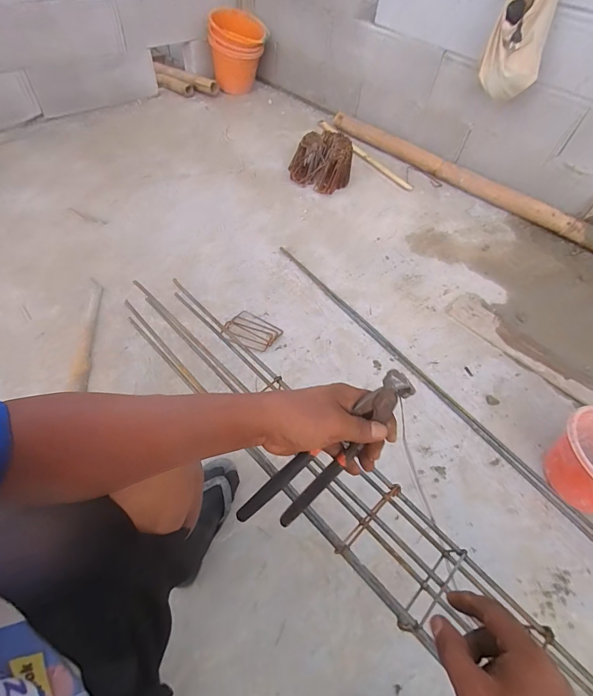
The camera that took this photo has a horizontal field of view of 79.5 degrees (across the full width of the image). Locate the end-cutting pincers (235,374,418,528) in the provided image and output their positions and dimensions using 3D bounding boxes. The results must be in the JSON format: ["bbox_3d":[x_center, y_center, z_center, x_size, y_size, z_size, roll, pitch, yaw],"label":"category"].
[{"bbox_3d":[0.030,0.110,0.359,0.068,0.227,0.036,7,38,-55],"label":"end-cutting pincers"}]

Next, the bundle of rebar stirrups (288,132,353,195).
[{"bbox_3d":[0.110,-0.828,1.597,0.285,0.161,0.220,12,54,2],"label":"bundle of rebar stirrups"}]

